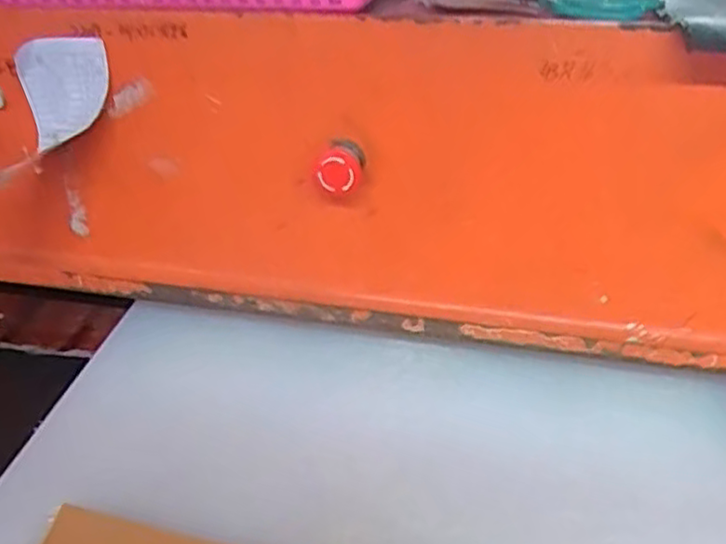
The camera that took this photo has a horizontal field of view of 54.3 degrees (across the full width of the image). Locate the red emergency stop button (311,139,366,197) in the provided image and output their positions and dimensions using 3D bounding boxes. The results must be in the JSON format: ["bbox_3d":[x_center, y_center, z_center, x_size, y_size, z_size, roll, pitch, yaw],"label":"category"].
[{"bbox_3d":[-0.019,-0.080,0.560,0.042,0.041,0.027,-3,32,-2],"label":"red emergency stop button"}]

